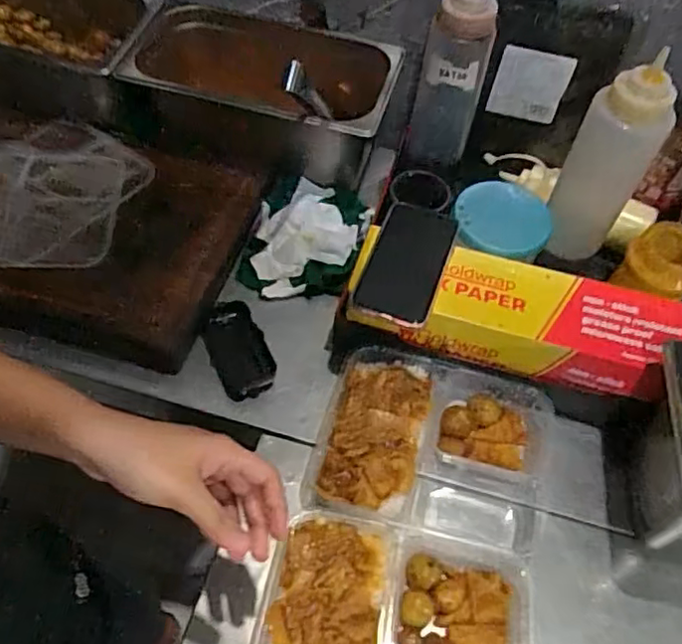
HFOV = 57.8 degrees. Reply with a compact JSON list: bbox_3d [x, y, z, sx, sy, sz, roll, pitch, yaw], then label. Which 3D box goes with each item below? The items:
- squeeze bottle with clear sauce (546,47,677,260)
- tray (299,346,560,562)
[{"bbox_3d":[0.270,-0.156,0.647,0.061,0.231,0.063,-16,57,-15],"label":"squeeze bottle with clear sauce"},{"bbox_3d":[0.087,0.125,0.611,0.211,0.048,0.181,12,54,5],"label":"tray"}]

